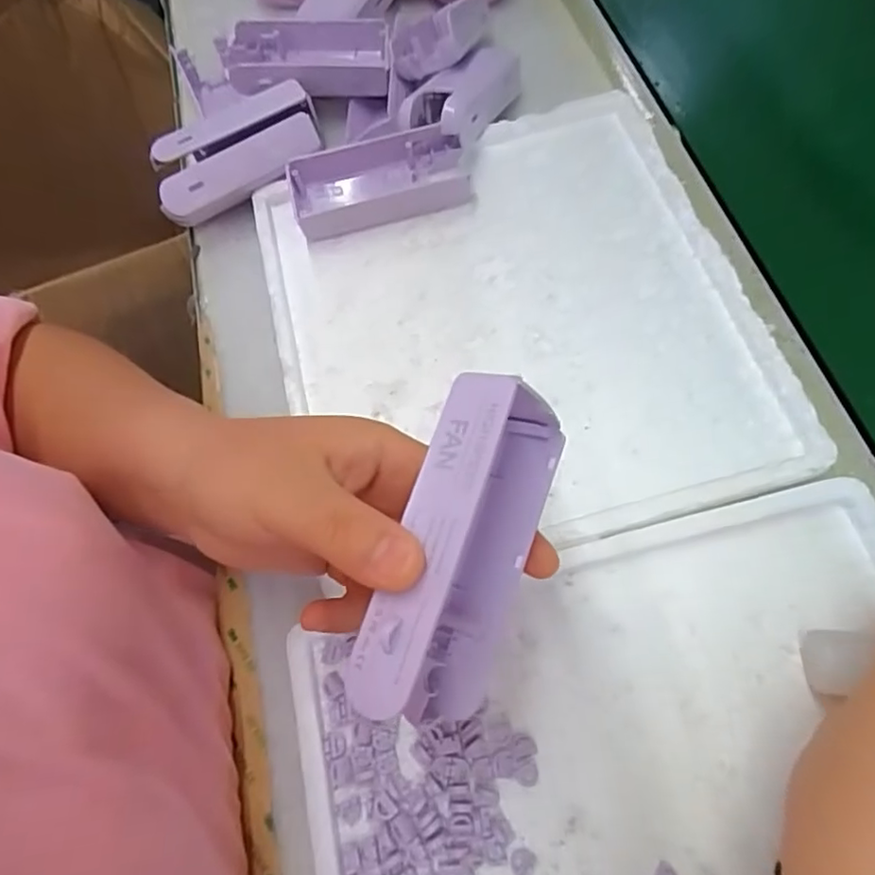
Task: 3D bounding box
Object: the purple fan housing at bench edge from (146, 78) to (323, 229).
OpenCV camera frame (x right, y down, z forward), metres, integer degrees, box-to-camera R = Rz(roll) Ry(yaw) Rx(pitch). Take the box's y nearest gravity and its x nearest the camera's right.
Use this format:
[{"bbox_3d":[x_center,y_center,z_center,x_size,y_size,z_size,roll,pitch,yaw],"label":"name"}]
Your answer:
[{"bbox_3d":[-0.129,-0.184,0.383,0.110,0.025,0.059,-28,67,-6],"label":"purple fan housing at bench edge"}]

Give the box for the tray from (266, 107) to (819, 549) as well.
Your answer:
[{"bbox_3d":[0.037,-0.066,0.338,0.243,0.027,0.269,-16,67,-1],"label":"tray"}]

